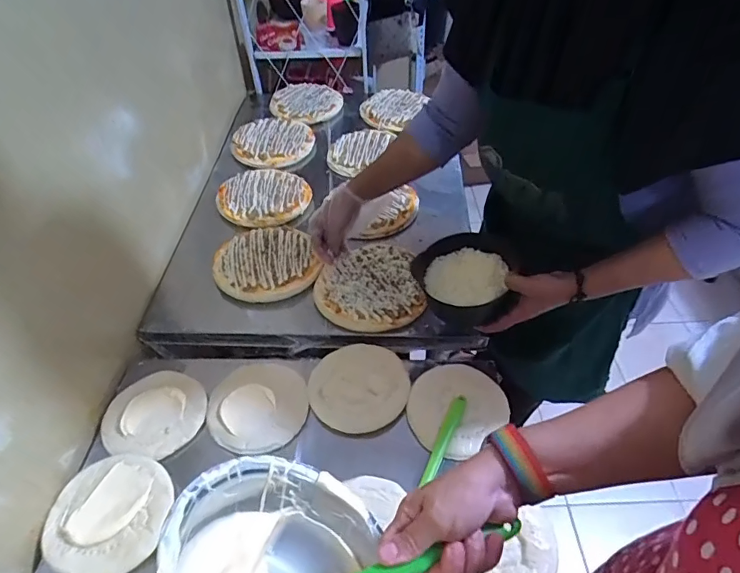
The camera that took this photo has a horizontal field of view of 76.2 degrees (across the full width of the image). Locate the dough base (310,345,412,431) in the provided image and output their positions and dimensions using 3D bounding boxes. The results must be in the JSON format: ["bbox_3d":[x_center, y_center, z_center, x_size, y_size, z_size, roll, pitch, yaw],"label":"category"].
[{"bbox_3d":[-0.016,0.150,0.720,0.143,0.012,0.139,1,59,-1],"label":"dough base"}]

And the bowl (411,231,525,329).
[{"bbox_3d":[0.141,-0.013,0.714,0.147,0.064,0.147,-2,47,2],"label":"bowl"}]

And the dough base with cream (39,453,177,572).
[{"bbox_3d":[-0.337,0.289,0.604,0.148,0.017,0.143,0,47,0],"label":"dough base with cream"}]

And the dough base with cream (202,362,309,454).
[{"bbox_3d":[-0.168,0.178,0.704,0.146,0.026,0.131,-7,47,-6],"label":"dough base with cream"}]

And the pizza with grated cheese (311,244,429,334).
[{"bbox_3d":[-0.006,-0.008,0.852,0.186,0.019,0.201,-7,47,-6],"label":"pizza with grated cheese"}]

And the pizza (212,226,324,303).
[{"bbox_3d":[-0.203,-0.044,0.914,0.183,0.038,0.206,-16,49,-14],"label":"pizza"}]

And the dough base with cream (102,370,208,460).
[{"bbox_3d":[-0.320,0.185,0.702,0.139,0.020,0.130,0,47,0],"label":"dough base with cream"}]

